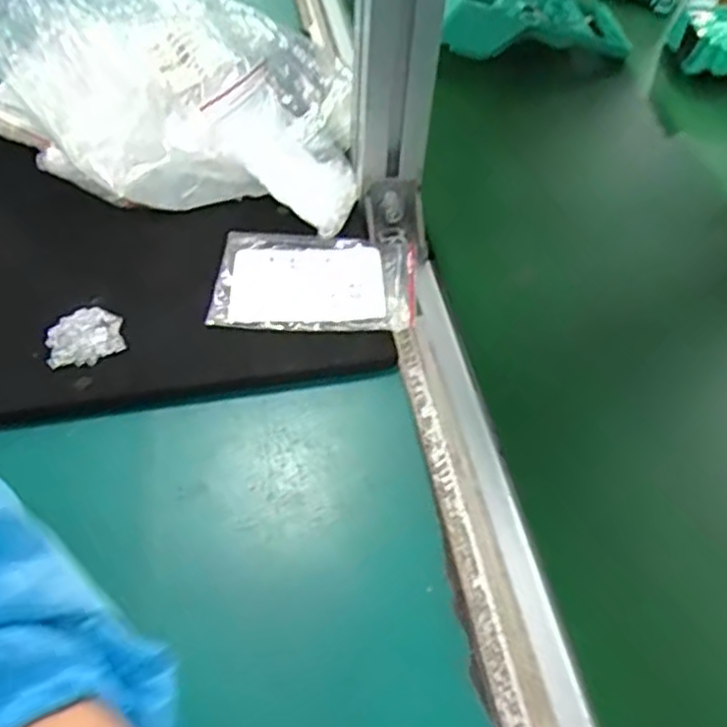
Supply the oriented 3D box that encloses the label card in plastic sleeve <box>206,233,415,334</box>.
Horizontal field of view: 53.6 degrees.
[{"bbox_3d":[-0.028,-0.052,0.440,0.117,0.011,0.087,2,49,1],"label":"label card in plastic sleeve"}]

